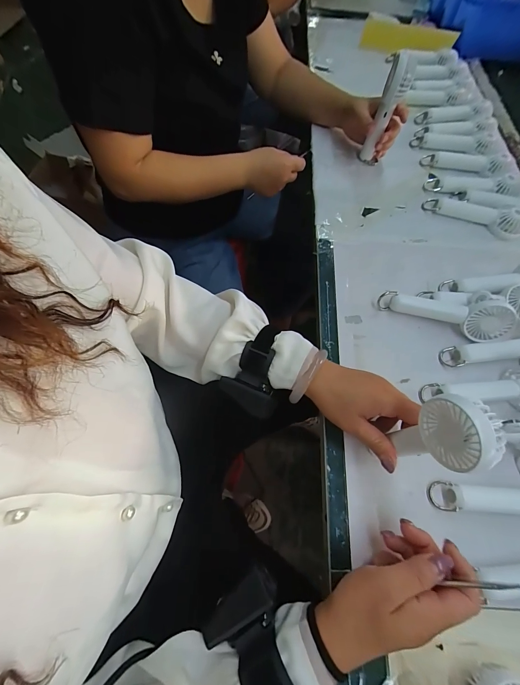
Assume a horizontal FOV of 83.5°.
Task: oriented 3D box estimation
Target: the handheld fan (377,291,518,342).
[{"bbox_3d":[0.252,-0.041,0.386,0.175,0.048,0.032,19,64,3],"label":"handheld fan"}]

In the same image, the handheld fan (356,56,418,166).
[{"bbox_3d":[0.208,-0.381,0.486,0.042,0.150,0.050,21,64,4],"label":"handheld fan"}]

